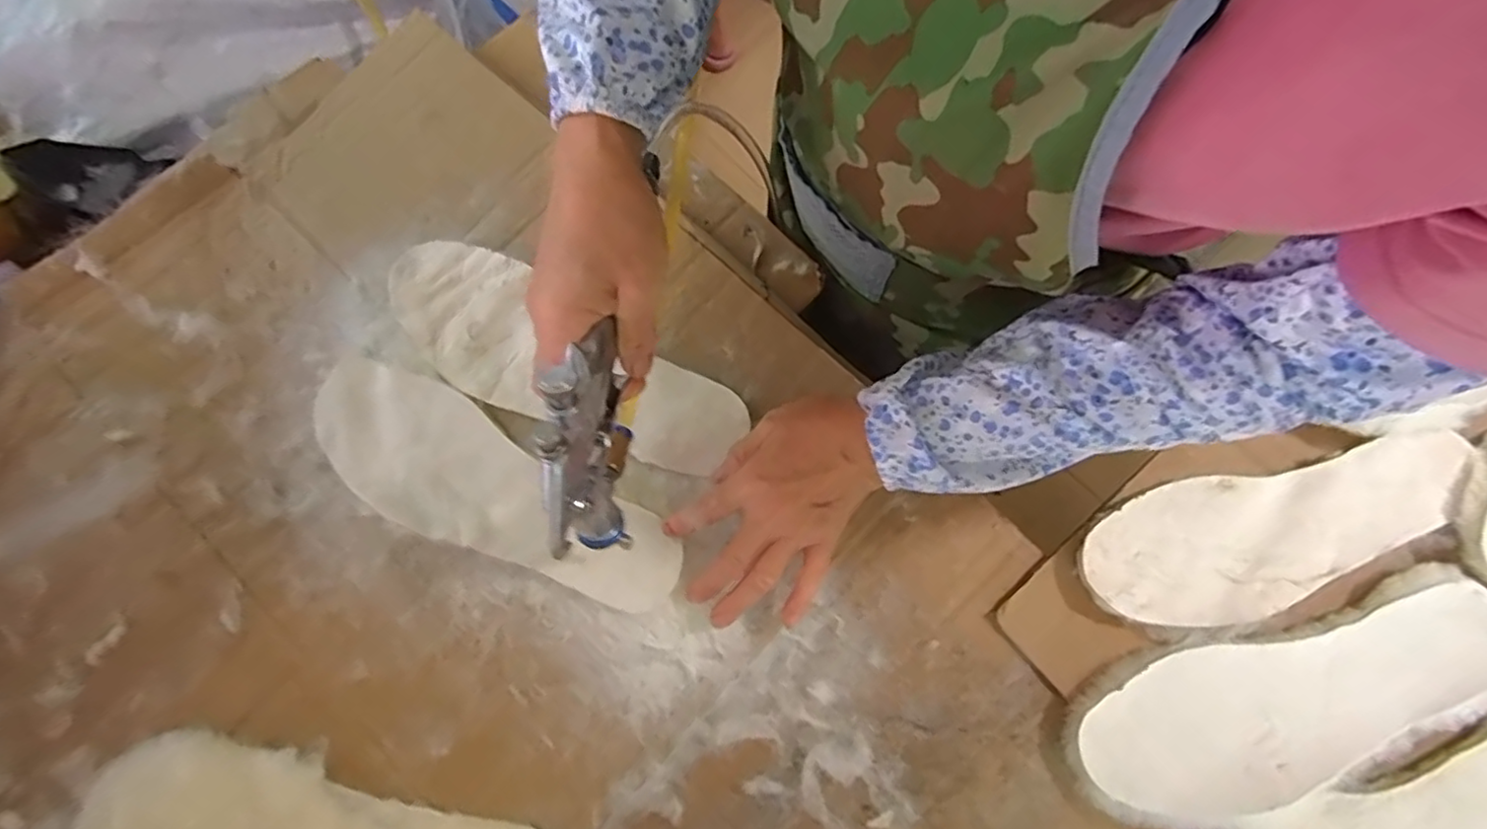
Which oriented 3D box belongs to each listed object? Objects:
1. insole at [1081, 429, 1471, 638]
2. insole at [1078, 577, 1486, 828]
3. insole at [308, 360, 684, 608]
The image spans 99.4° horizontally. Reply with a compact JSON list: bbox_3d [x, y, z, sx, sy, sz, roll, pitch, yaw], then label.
[{"bbox_3d":[0.364,0.082,0.426,0.259,0.016,0.091,-13,78,-2],"label":"insole"},{"bbox_3d":[0.354,0.184,0.400,0.276,0.015,0.094,-16,78,-3],"label":"insole"},{"bbox_3d":[-0.176,0.051,0.429,0.277,0.009,0.088,30,74,9],"label":"insole"}]

